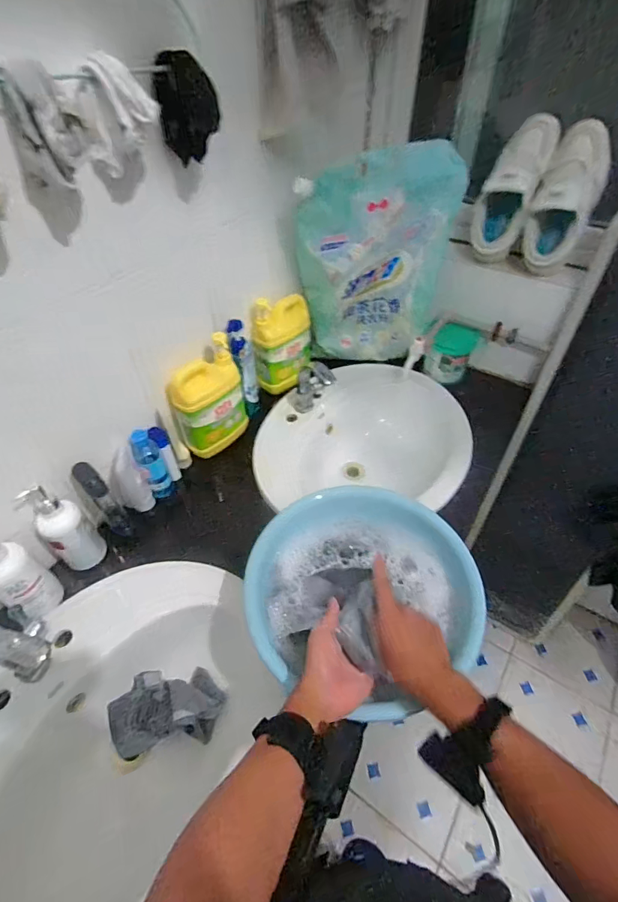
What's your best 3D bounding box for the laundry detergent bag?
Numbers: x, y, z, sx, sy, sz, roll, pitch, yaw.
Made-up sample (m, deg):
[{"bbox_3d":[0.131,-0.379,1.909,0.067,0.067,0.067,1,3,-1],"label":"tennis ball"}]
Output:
[{"bbox_3d":[0.149,-0.411,0.970,0.347,0.446,0.069,-5,47,-4],"label":"laundry detergent bag"}]

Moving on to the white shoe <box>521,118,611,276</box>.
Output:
[{"bbox_3d":[0.515,-0.502,0.840,0.120,0.268,0.106,14,26,14],"label":"white shoe"}]

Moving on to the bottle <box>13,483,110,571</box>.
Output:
[{"bbox_3d":[-0.408,0.127,0.697,0.069,0.179,0.062,-35,56,-27],"label":"bottle"}]

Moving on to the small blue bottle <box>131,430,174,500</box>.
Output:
[{"bbox_3d":[-0.302,0.029,0.807,0.046,0.156,0.044,-21,50,-18],"label":"small blue bottle"}]

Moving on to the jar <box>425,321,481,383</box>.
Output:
[{"bbox_3d":[0.361,-0.246,1.054,0.087,0.130,0.087,-1,47,1],"label":"jar"}]

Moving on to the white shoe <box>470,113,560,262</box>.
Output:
[{"bbox_3d":[0.422,-0.539,0.866,0.109,0.271,0.112,37,36,30],"label":"white shoe"}]

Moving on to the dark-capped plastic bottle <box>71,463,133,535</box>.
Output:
[{"bbox_3d":[-0.364,0.094,0.748,0.032,0.182,0.043,-30,53,-24],"label":"dark-capped plastic bottle"}]

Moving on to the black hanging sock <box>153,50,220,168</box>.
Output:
[{"bbox_3d":[-0.168,-0.473,0.578,0.079,0.115,0.017,-2,47,-1],"label":"black hanging sock"}]

